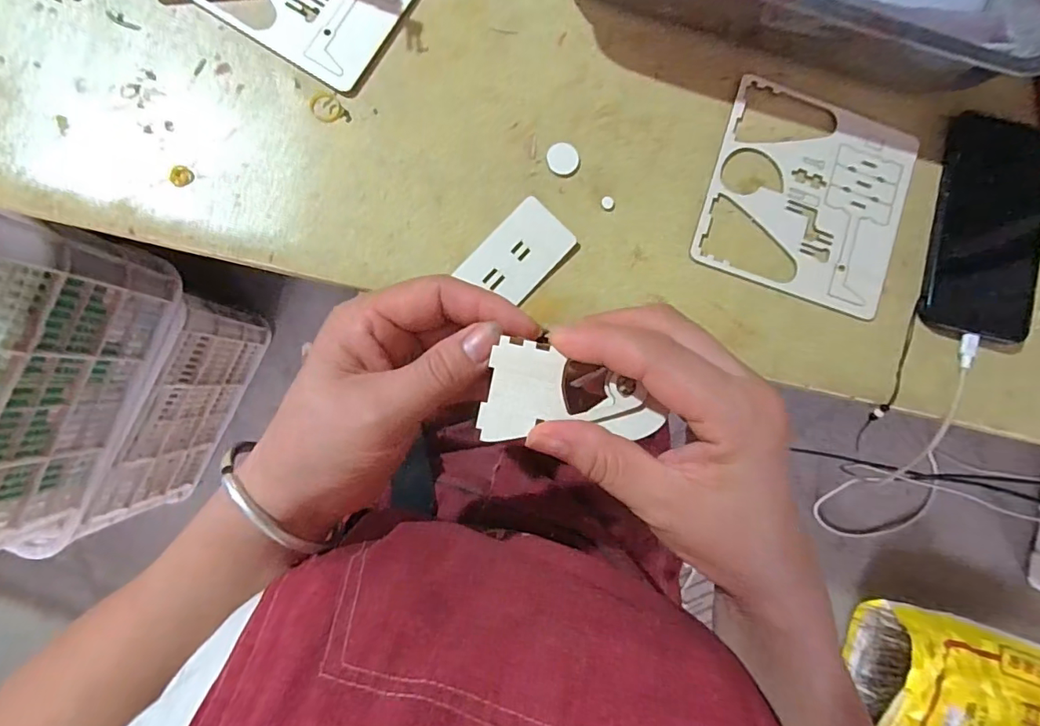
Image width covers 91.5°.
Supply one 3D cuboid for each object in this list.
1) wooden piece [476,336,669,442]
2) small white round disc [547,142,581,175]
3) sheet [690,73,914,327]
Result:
[{"bbox_3d":[0.025,0.017,0.226,0.080,0.004,0.043,9,89,-5],"label":"wooden piece"},{"bbox_3d":[0.030,-0.141,0.349,0.022,0.004,0.021,0,86,-5],"label":"small white round disc"},{"bbox_3d":[0.207,-0.119,0.362,0.143,0.004,0.144,18,86,-3],"label":"sheet"}]

